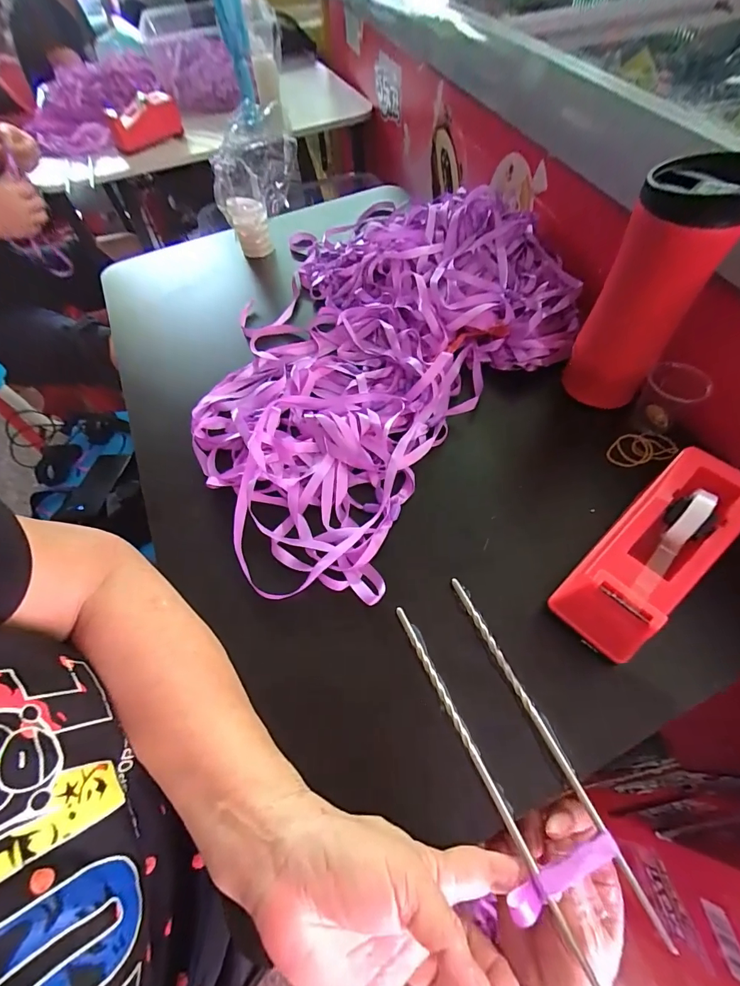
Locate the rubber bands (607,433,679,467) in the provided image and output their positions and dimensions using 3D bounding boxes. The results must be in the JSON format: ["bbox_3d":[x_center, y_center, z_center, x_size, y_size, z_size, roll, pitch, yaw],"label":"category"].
[{"bbox_3d":[0.254,-0.041,0.381,0.066,0.010,0.031,-13,59,-3],"label":"rubber bands"}]

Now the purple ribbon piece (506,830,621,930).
[{"bbox_3d":[0.109,0.215,0.229,0.071,0.008,0.012,-22,62,-11],"label":"purple ribbon piece"}]

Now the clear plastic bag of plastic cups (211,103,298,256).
[{"bbox_3d":[-0.152,-0.412,0.542,0.106,0.154,0.076,-25,62,-14],"label":"clear plastic bag of plastic cups"}]

